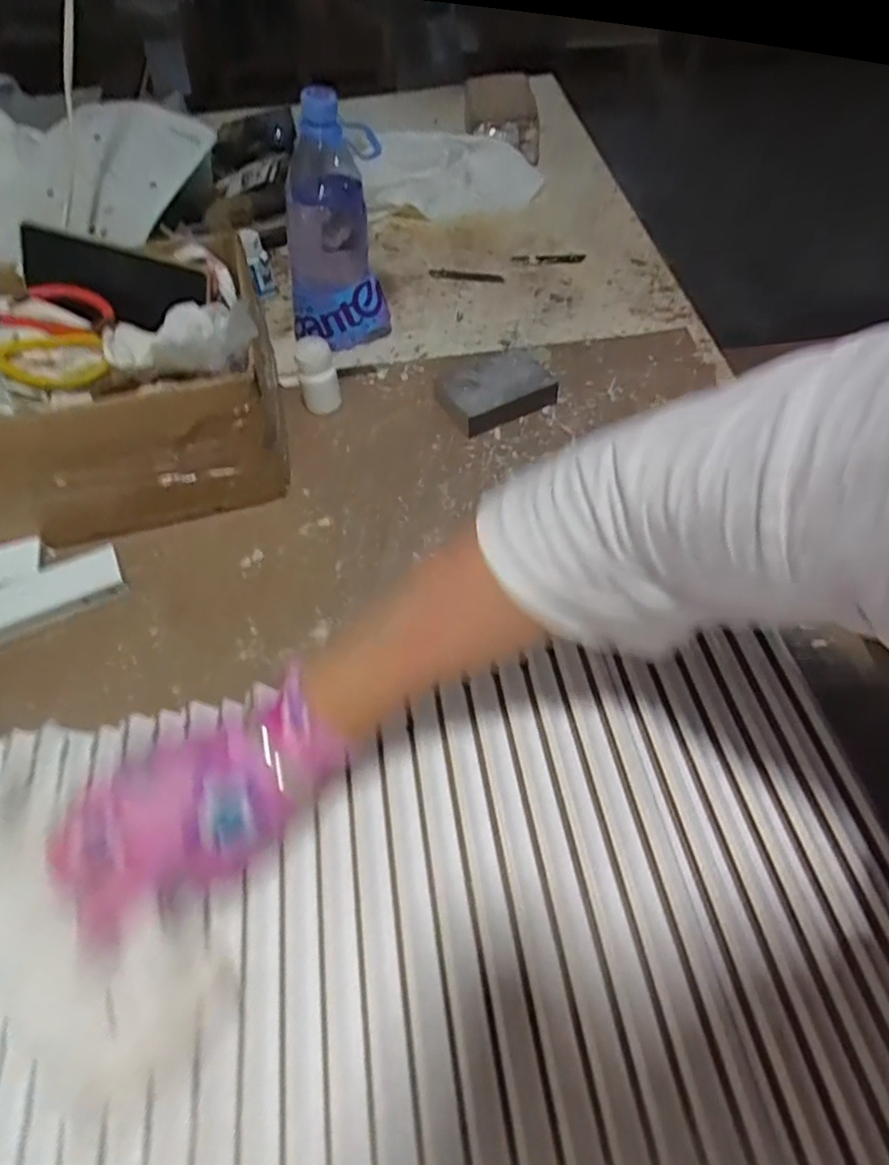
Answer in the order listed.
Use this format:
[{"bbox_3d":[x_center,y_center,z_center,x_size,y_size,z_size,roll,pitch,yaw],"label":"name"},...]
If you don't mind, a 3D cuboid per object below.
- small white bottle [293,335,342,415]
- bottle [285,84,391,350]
[{"bbox_3d":[-0.122,-0.198,0.600,0.036,0.063,0.039,-9,55,-5],"label":"small white bottle"},{"bbox_3d":[-0.113,-0.351,0.625,0.108,0.208,0.084,-16,56,-10],"label":"bottle"}]

